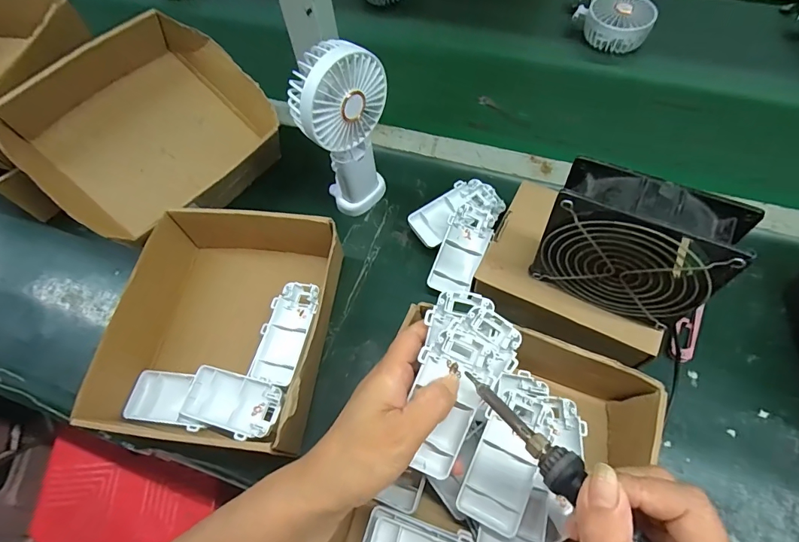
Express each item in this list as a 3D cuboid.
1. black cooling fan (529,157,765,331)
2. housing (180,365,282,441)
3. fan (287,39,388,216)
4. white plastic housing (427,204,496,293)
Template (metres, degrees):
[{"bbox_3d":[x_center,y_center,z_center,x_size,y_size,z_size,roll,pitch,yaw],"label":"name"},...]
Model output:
[{"bbox_3d":[0.173,-0.016,0.323,0.117,0.118,0.042,25,66,16],"label":"black cooling fan"},{"bbox_3d":[-0.147,0.115,0.369,0.092,0.014,0.047,12,67,21],"label":"housing"},{"bbox_3d":[-0.053,-0.130,0.420,0.091,0.191,0.047,-35,65,-14],"label":"fan"},{"bbox_3d":[0.067,-0.024,0.436,0.044,0.022,0.101,23,78,16],"label":"white plastic housing"}]

